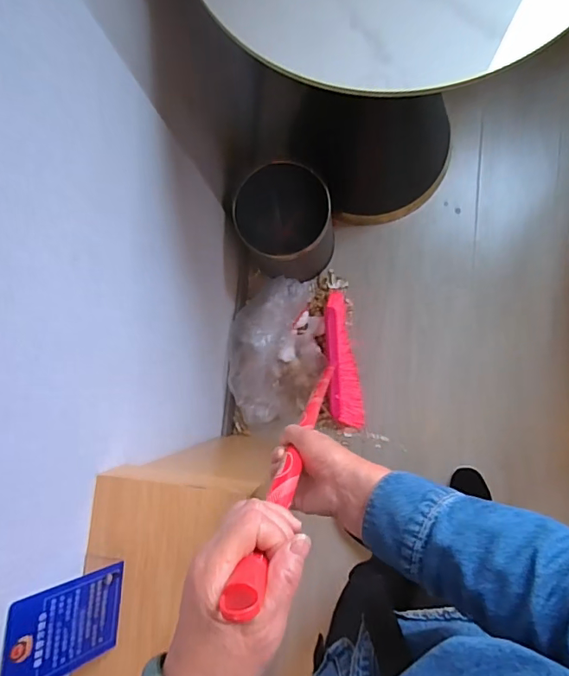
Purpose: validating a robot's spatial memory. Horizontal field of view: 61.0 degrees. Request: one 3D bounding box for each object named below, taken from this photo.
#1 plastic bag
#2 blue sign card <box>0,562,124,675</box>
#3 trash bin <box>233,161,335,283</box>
[{"bbox_3d":[-0.024,0.034,1.181,0.229,0.100,0.334,-6,84,6],"label":"plastic bag"},{"bbox_3d":[-0.235,0.316,0.525,0.007,0.145,0.096,-1,82,27],"label":"blue sign card"},{"bbox_3d":[-0.002,-0.276,1.143,0.213,0.238,0.237,-21,82,4],"label":"trash bin"}]

